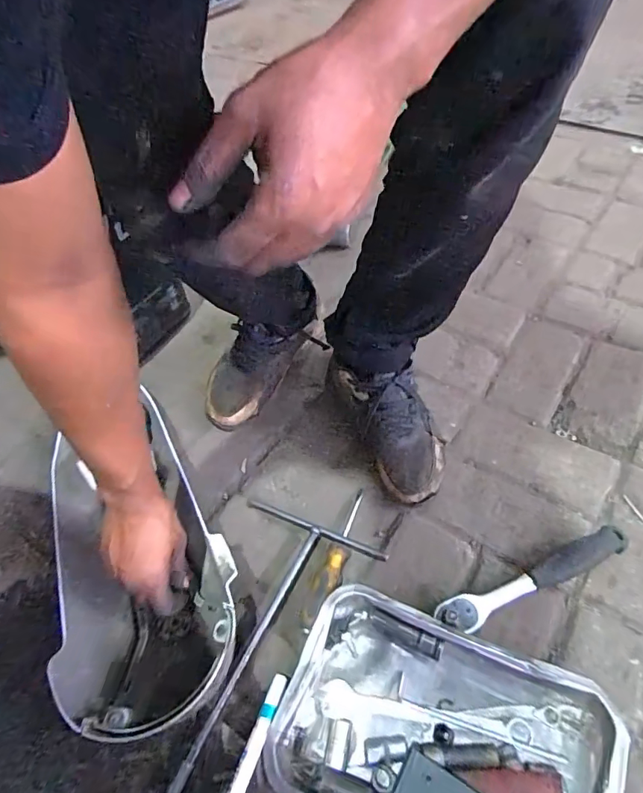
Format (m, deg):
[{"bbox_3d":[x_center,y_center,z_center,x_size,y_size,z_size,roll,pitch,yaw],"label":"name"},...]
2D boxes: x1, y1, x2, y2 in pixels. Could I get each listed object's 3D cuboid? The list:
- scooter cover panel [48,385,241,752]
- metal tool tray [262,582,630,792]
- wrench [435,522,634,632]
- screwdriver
[{"bbox_3d":[-0.215,0.181,0.560,0.182,0.087,0.365,-23,54,-13],"label":"scooter cover panel"},{"bbox_3d":[0.113,0.327,0.460,0.300,0.048,0.197,18,55,17],"label":"metal tool tray"},{"bbox_3d":[0.242,0.210,0.551,0.237,0.031,0.039,-21,53,-12],"label":"wrench"},{"bbox_3d":[0.020,0.193,0.589,0.029,0.025,0.181,18,56,18],"label":"screwdriver"}]

